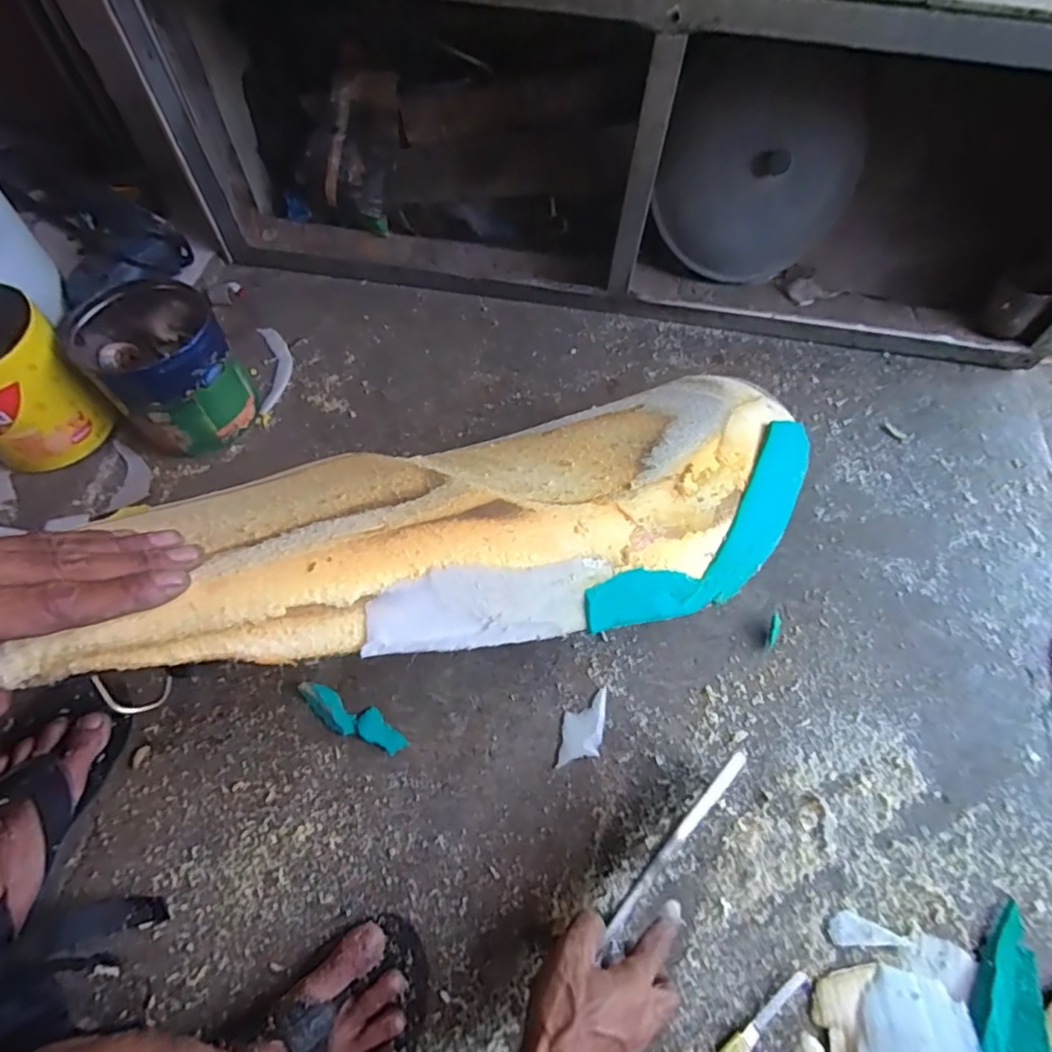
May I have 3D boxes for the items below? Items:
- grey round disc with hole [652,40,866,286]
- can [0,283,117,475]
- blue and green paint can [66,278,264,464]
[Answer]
[{"bbox_3d":[0.302,-0.449,0.769,0.255,0.252,0.053,5,62,1],"label":"grey round disc with hole"},{"bbox_3d":[-0.595,-0.164,0.683,0.145,0.151,0.148,40,69,17],"label":"can"},{"bbox_3d":[-0.436,-0.185,0.722,0.152,0.150,0.155,-34,68,-18],"label":"blue and green paint can"}]

